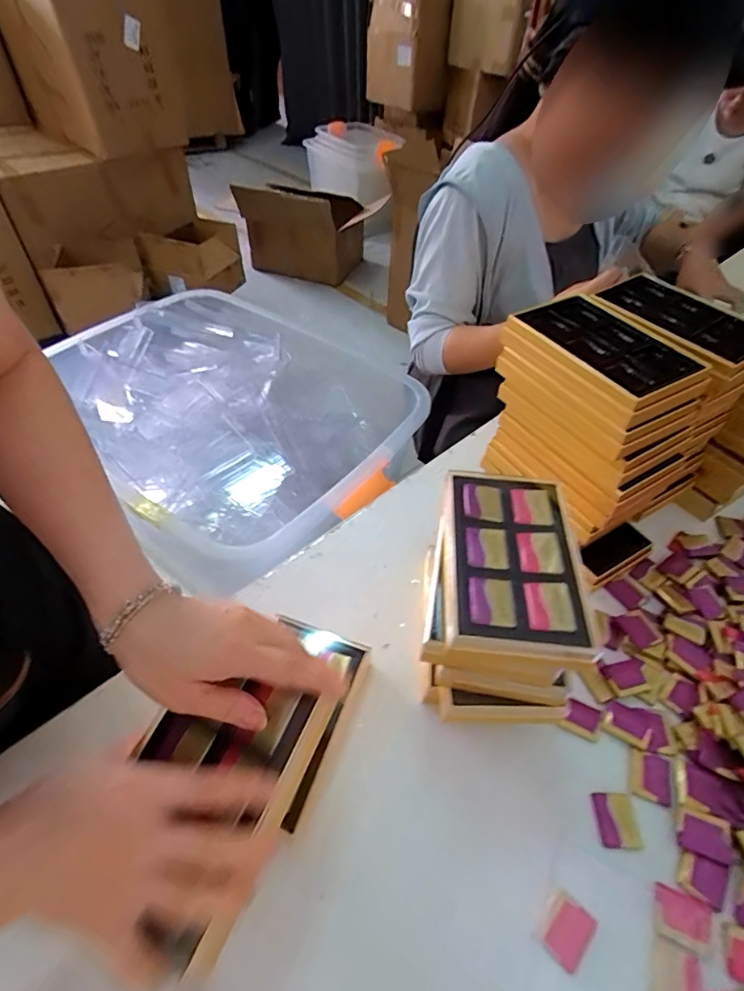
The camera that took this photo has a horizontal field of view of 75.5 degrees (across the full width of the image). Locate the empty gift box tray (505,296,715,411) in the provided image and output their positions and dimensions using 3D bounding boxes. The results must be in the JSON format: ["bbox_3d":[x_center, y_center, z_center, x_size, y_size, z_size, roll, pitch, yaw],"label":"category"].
[{"bbox_3d":[0.225,-0.143,0.464,0.109,0.017,0.159,-23,53,-22],"label":"empty gift box tray"}]

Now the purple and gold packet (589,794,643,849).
[{"bbox_3d":[0.205,0.273,0.403,0.032,0.004,0.039,1,47,1],"label":"purple and gold packet"}]

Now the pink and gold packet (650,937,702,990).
[{"bbox_3d":[0.217,0.347,0.341,0.033,0.004,0.042,22,51,20],"label":"pink and gold packet"}]

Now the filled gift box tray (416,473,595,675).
[{"bbox_3d":[0.108,0.052,0.389,0.107,0.023,0.173,6,48,2],"label":"filled gift box tray"}]

